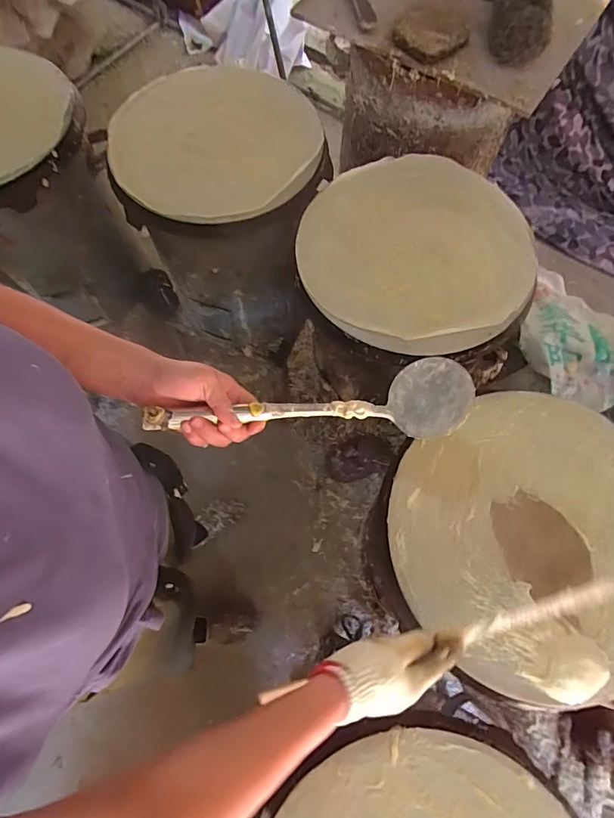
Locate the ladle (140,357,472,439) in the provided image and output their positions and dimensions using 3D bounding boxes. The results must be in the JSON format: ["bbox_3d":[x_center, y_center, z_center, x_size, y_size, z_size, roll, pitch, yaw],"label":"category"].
[{"bbox_3d":[0.011,-0.008,0.480,0.342,0.063,0.088,-2,70,-19],"label":"ladle"}]

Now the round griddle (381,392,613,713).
[{"bbox_3d":[0.302,0.163,0.582,0.367,0.043,0.368,-1,71,2],"label":"round griddle"}]

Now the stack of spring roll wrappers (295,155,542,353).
[{"bbox_3d":[0.179,-0.271,0.758,0.370,0.031,0.378,17,71,6],"label":"stack of spring roll wrappers"}]

